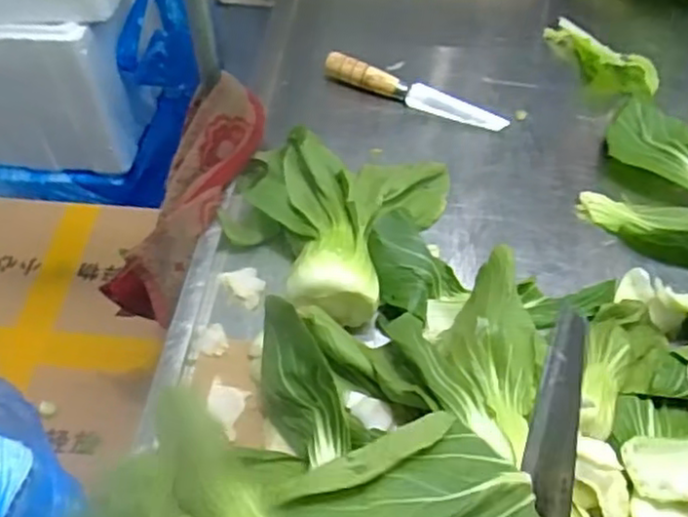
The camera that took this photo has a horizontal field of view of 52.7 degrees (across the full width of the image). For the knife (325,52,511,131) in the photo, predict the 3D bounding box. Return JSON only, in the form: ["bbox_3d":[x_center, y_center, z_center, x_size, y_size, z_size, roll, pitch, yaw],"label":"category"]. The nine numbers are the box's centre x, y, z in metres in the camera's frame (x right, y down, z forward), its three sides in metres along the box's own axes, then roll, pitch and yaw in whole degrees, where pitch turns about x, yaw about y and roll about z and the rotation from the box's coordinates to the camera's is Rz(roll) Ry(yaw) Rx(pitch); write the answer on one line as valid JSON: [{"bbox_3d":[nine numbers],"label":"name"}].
[{"bbox_3d":[0.077,-0.184,0.756,0.206,0.031,0.024,18,54,13],"label":"knife"}]

